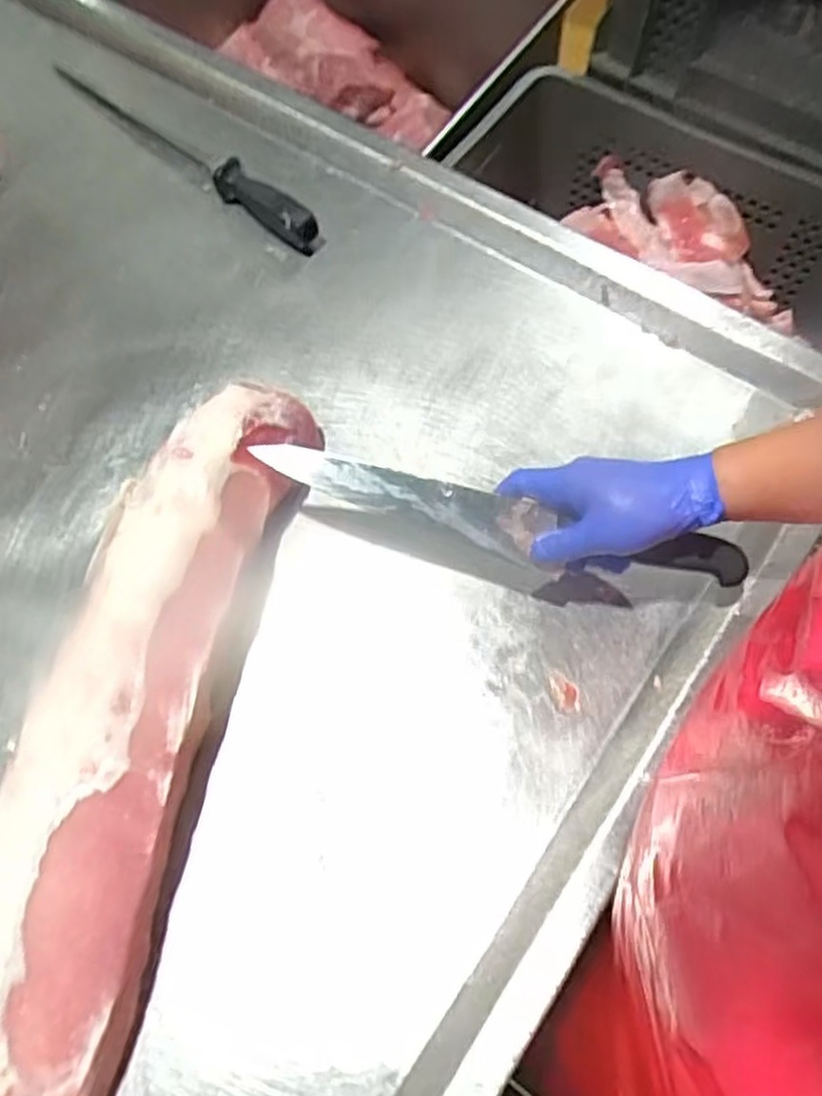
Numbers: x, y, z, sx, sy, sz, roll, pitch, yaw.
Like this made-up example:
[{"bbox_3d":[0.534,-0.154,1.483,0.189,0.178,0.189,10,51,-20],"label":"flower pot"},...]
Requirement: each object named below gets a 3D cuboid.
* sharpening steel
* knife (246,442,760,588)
[{"bbox_3d":[-0.238,-0.413,0.770,0.384,0.038,0.034,40,75,16],"label":"sharpening steel"},{"bbox_3d":[0.061,-0.021,0.547,0.351,0.023,0.036,14,70,3],"label":"knife"}]

